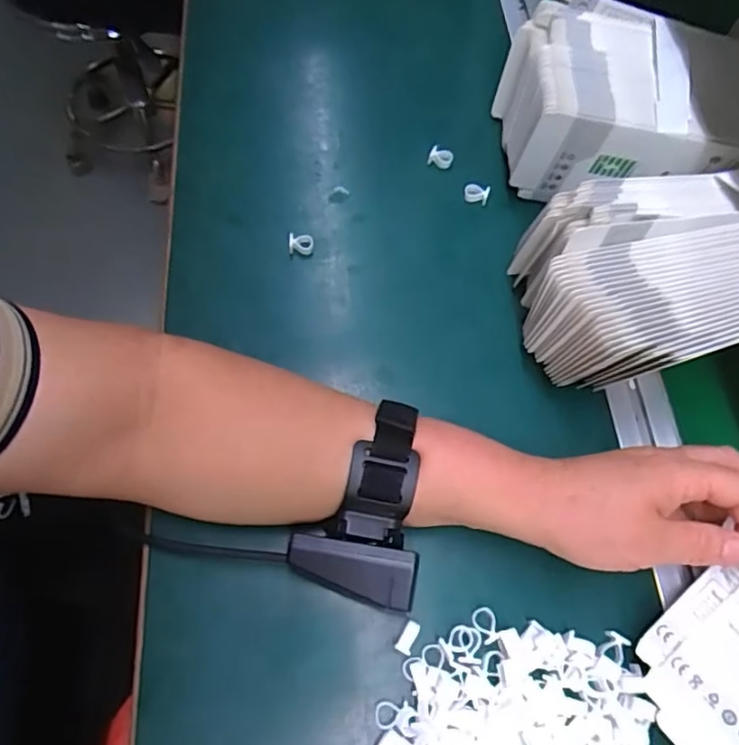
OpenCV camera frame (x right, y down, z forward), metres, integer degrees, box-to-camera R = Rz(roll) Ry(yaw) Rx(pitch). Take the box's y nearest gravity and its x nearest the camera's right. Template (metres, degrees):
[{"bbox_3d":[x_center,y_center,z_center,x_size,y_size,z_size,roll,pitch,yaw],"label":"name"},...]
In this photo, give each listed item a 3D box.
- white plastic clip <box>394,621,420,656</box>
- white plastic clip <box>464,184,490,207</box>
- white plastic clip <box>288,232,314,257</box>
[{"bbox_3d":[0.021,0.145,0.313,0.009,0.007,0.017,26,68,11],"label":"white plastic clip"},{"bbox_3d":[0.084,-0.140,0.448,0.019,0.008,0.014,18,67,7],"label":"white plastic clip"},{"bbox_3d":[-0.050,-0.095,0.417,0.019,0.011,0.012,2,66,1],"label":"white plastic clip"}]

